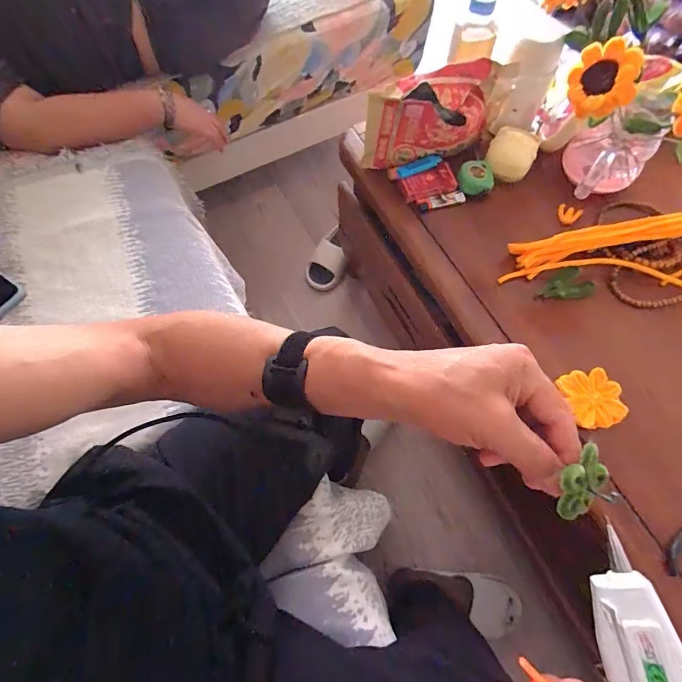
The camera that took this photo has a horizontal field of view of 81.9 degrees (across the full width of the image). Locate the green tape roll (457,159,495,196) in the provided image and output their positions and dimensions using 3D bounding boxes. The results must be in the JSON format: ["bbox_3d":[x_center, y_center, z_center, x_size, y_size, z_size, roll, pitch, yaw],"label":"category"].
[{"bbox_3d":[0.238,-0.288,0.696,0.064,0.028,0.064,5,71,-14],"label":"green tape roll"}]

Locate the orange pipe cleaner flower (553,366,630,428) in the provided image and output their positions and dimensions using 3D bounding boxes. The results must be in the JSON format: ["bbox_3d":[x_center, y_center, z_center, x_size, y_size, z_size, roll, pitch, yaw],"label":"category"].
[{"bbox_3d":[0.339,0.077,0.529,0.072,0.012,0.078,-16,67,-6],"label":"orange pipe cleaner flower"}]

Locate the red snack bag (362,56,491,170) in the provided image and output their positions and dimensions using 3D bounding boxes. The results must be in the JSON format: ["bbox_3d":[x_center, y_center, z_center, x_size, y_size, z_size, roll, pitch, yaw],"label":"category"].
[{"bbox_3d":[0.152,-0.367,0.660,0.214,0.139,0.066,-19,68,-8],"label":"red snack bag"}]

